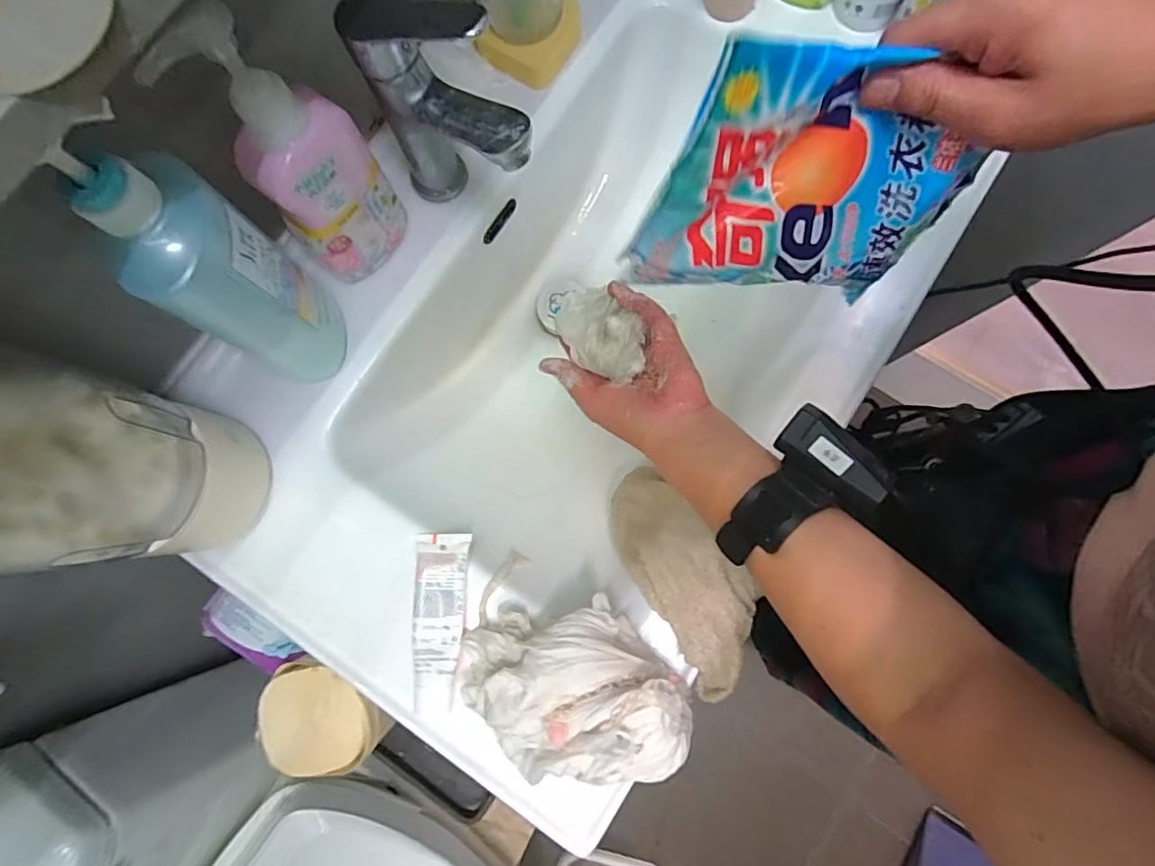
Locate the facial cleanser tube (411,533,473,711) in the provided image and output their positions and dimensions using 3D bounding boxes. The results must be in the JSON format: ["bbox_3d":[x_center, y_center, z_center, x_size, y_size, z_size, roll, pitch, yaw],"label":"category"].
[{"bbox_3d":[-0.112,0.144,0.439,0.042,0.031,0.122,1,80,-1],"label":"facial cleanser tube"}]

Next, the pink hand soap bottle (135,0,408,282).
[{"bbox_3d":[-0.190,-0.192,0.391,0.095,0.207,0.058,-34,82,-7],"label":"pink hand soap bottle"}]

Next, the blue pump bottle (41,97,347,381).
[{"bbox_3d":[-0.231,-0.104,0.370,0.071,0.222,0.077,-41,83,-7],"label":"blue pump bottle"}]

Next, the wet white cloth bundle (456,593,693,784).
[{"bbox_3d":[-0.003,0.188,0.392,0.164,0.067,0.120,-11,80,-3],"label":"wet white cloth bundle"}]

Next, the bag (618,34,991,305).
[{"bbox_3d":[0.116,-0.132,0.297,0.161,0.147,0.045,1,65,-14],"label":"bag"}]

